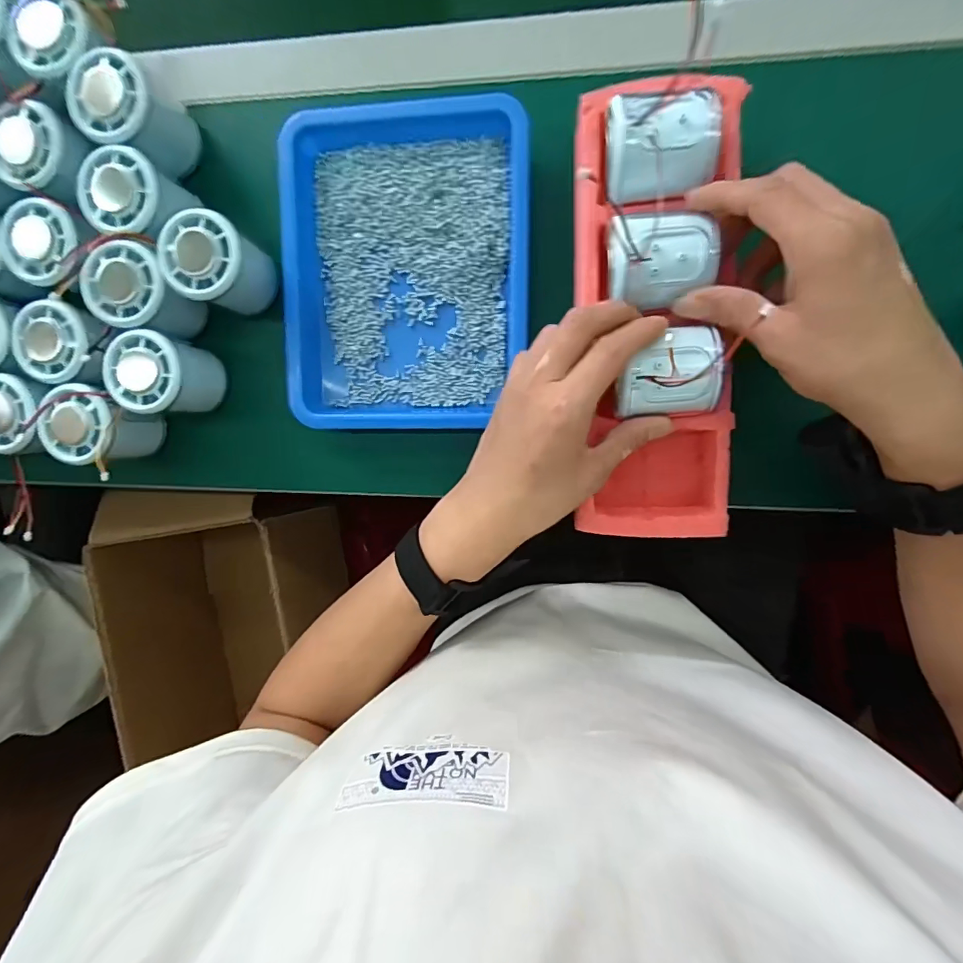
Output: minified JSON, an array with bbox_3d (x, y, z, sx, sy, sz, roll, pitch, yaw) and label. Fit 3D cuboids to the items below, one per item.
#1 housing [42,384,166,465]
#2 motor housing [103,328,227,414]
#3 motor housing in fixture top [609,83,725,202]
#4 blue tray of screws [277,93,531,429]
[{"bbox_3d":[-0.290,-0.044,0.361,0.056,0.054,0.057,7,97,7],"label":"housing"},{"bbox_3d":[-0.234,-0.079,0.350,0.056,0.052,0.054,1,94,8],"label":"motor housing"},{"bbox_3d":[0.103,-0.192,0.268,0.059,0.018,0.049,-4,93,8],"label":"motor housing in fixture top"},{"bbox_3d":[-0.054,-0.152,0.339,0.170,0.031,0.223,1,94,8],"label":"blue tray of screws"}]

